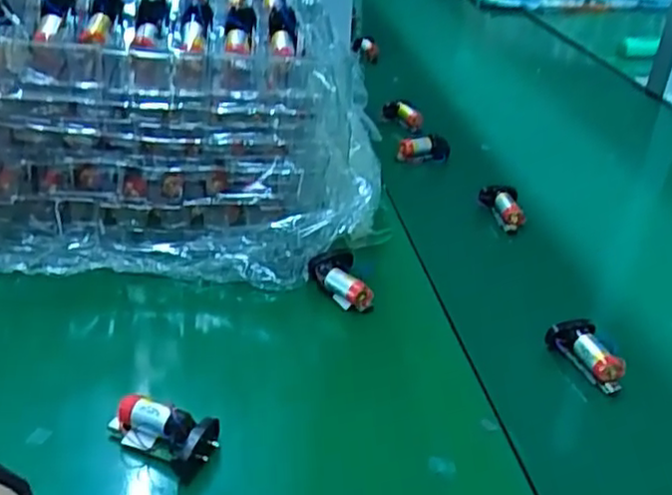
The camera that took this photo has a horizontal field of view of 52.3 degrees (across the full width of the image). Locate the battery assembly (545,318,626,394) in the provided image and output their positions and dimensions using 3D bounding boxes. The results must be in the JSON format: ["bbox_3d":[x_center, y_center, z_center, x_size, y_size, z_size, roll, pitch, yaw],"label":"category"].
[{"bbox_3d":[0.158,0.065,0.423,0.021,0.021,0.051,-14,37,-26],"label":"battery assembly"}]

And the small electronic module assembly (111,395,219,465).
[{"bbox_3d":[-0.086,0.089,0.332,0.054,0.022,0.024,9,31,8],"label":"small electronic module assembly"}]

